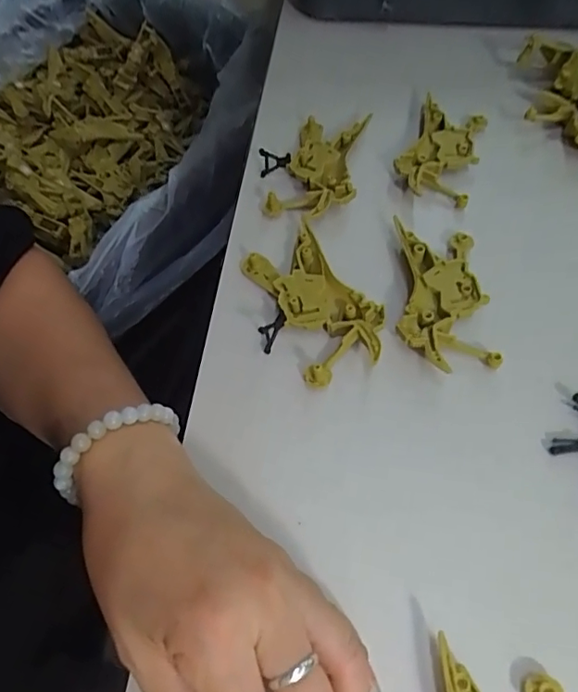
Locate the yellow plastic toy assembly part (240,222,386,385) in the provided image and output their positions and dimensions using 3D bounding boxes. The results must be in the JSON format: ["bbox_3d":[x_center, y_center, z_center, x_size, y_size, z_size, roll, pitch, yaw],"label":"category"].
[{"bbox_3d":[0.014,-0.027,0.299,0.049,0.013,0.096,-24,60,-12],"label":"yellow plastic toy assembly part"}]

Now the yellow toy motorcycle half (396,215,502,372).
[{"bbox_3d":[0.084,-0.028,0.299,0.048,0.014,0.092,0,58,2],"label":"yellow toy motorcycle half"}]

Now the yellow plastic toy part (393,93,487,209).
[{"bbox_3d":[0.102,-0.132,0.360,0.047,0.014,0.088,16,60,12],"label":"yellow plastic toy part"}]

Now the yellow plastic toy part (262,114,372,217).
[{"bbox_3d":[0.022,-0.119,0.356,0.051,0.014,0.093,14,60,11],"label":"yellow plastic toy part"}]

